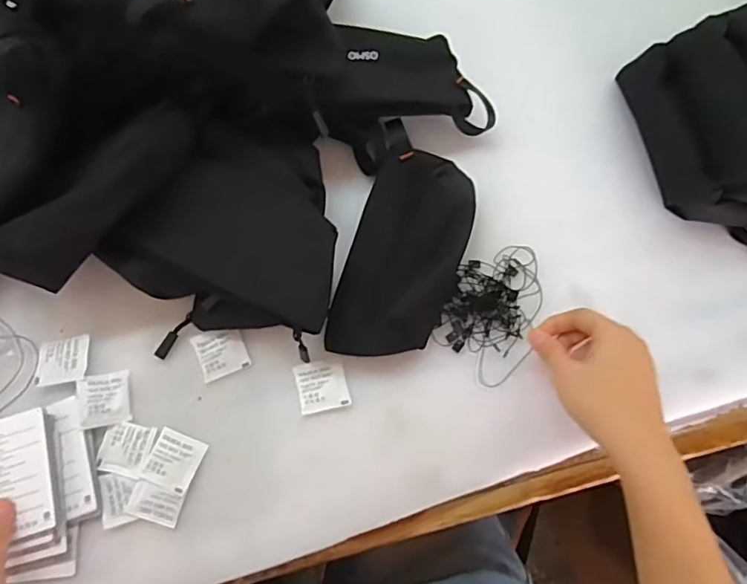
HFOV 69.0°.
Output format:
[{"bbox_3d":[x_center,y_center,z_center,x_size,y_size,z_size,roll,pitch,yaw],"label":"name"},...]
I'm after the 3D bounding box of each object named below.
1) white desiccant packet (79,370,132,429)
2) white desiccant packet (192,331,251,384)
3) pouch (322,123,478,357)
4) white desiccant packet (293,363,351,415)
[{"bbox_3d":[-0.217,0.086,0.438,0.037,0.009,0.043,-8,73,-2],"label":"white desiccant packet"},{"bbox_3d":[-0.126,0.050,0.452,0.039,0.004,0.040,-21,74,-6],"label":"white desiccant packet"},{"bbox_3d":[0.030,-0.041,0.468,0.092,0.031,0.204,16,74,5],"label":"pouch"},{"bbox_3d":[-0.042,0.076,0.438,0.039,0.007,0.040,-14,73,-4],"label":"white desiccant packet"}]

